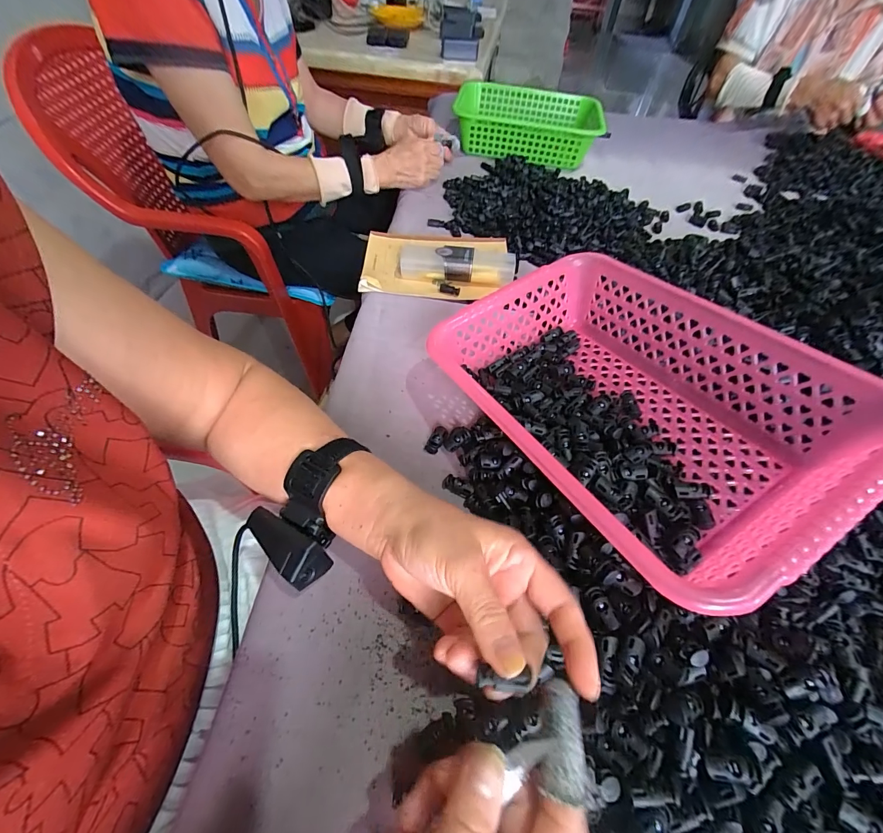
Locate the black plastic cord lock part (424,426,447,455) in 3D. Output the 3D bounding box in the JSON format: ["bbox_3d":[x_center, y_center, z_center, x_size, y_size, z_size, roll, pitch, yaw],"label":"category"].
[{"bbox_3d":[-0.005,0.023,0.369,0.013,0.009,0.029,25,57,14],"label":"black plastic cord lock part"}]

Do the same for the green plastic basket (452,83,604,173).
[{"bbox_3d":[0.185,-0.629,0.821,0.301,0.077,0.212,11,56,3],"label":"green plastic basket"}]

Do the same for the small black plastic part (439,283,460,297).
[{"bbox_3d":[0.011,-0.171,0.511,0.027,0.009,0.009,15,55,7],"label":"small black plastic part"}]

